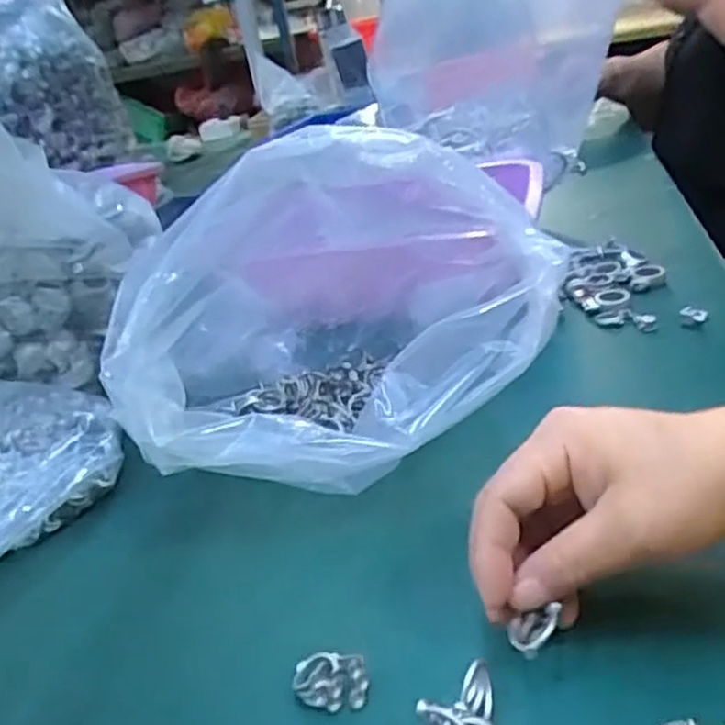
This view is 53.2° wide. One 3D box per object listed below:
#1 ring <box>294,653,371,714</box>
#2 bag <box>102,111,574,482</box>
[{"bbox_3d":[-0.013,0.128,0.294,0.030,0.010,0.024,-9,27,4],"label":"ring"},{"bbox_3d":[-0.018,-0.037,0.429,0.225,0.189,0.211,-12,27,-1],"label":"bag"}]

